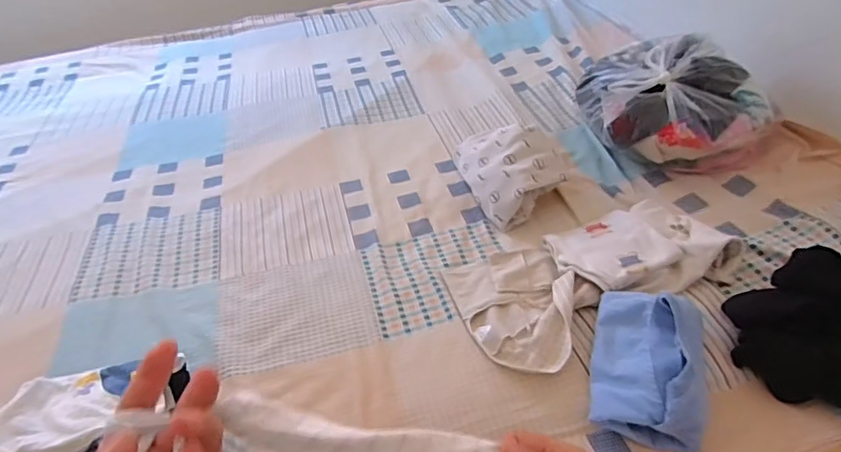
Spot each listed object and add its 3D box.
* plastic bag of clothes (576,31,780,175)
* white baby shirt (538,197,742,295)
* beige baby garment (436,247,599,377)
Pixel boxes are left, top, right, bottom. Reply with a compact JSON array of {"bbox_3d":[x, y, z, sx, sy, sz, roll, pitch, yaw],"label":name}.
[{"bbox_3d":[0.415,-0.202,0.899,0.249,0.167,0.259,-10,40,-3],"label":"plastic bag of clothes"},{"bbox_3d":[0.297,0.026,0.734,0.224,0.043,0.159,-8,39,-2],"label":"white baby shirt"},{"bbox_3d":[0.133,0.093,0.694,0.167,0.034,0.211,-21,42,-18],"label":"beige baby garment"}]

